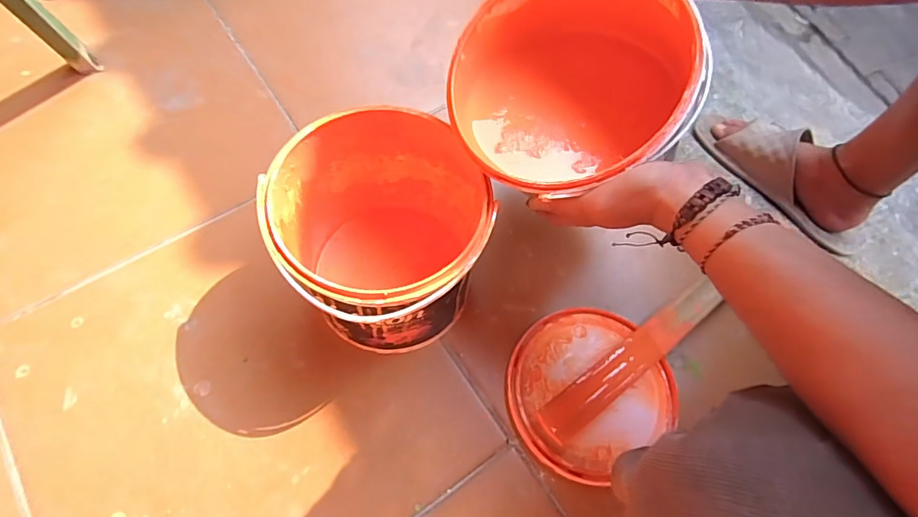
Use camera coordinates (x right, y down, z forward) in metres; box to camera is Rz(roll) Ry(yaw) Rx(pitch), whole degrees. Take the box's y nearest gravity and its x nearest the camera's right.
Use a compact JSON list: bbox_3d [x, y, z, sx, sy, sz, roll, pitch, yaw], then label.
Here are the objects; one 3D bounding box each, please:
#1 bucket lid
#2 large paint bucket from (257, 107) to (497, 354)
[{"bbox_3d":[0.131,0.133,0.486,0.164,0.022,0.159,1,67,-1],"label":"bucket lid"},{"bbox_3d":[-0.070,-0.015,0.454,0.173,0.184,0.173,1,67,-1],"label":"large paint bucket"}]

